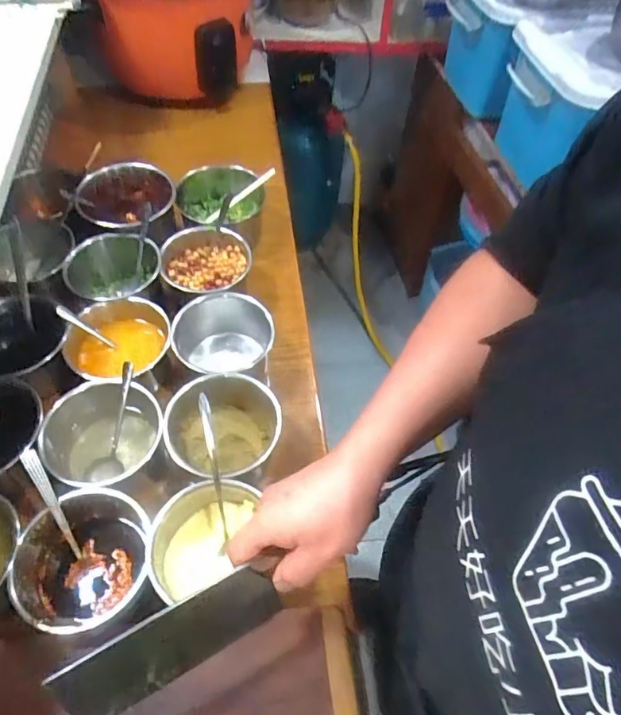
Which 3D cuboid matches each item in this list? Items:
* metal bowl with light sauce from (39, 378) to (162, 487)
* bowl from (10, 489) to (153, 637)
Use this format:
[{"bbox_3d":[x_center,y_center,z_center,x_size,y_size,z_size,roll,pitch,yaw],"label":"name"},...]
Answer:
[{"bbox_3d":[-0.243,0.099,0.611,0.124,0.090,0.134,37,61,20],"label":"metal bowl with light sauce"},{"bbox_3d":[-0.232,0.213,0.533,0.124,0.074,0.135,2,55,-3],"label":"bowl"}]

